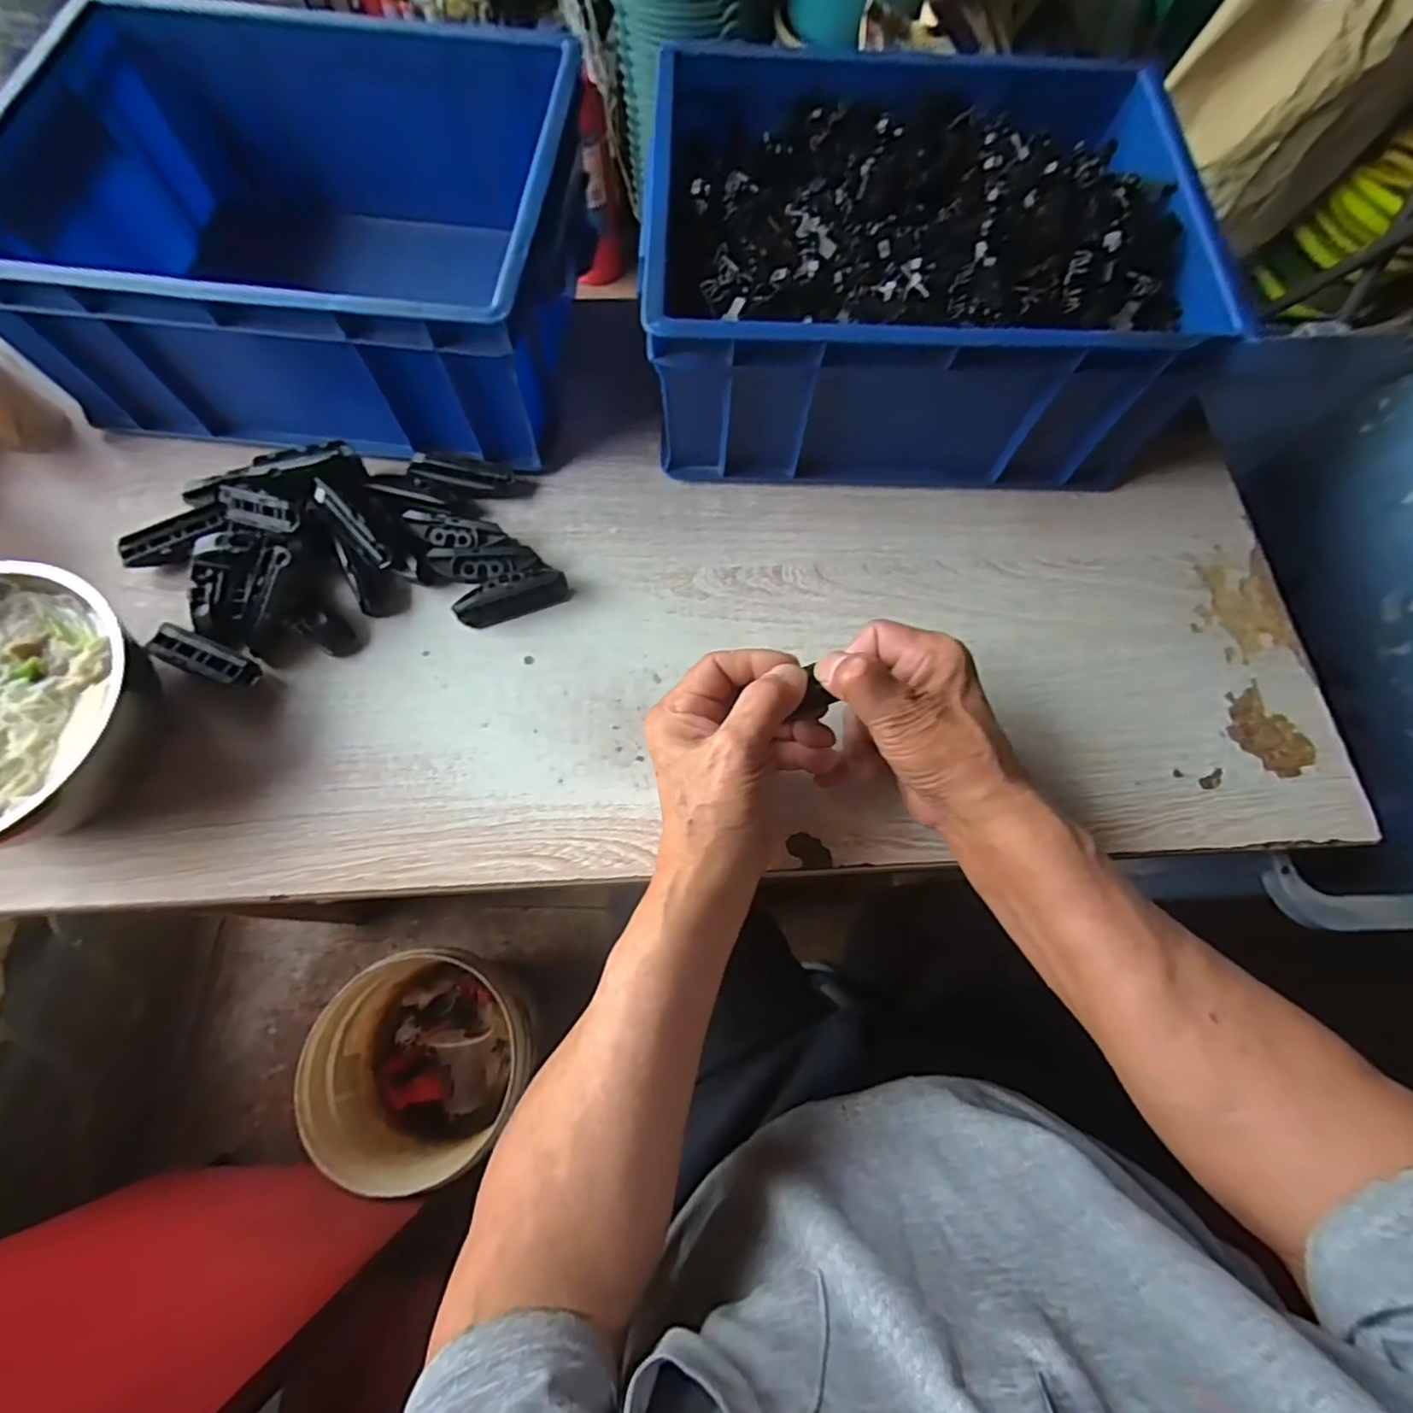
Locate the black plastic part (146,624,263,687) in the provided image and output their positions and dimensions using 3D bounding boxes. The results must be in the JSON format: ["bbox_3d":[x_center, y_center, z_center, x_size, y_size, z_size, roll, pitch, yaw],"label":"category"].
[{"bbox_3d":[-0.306,-0.029,0.391,0.069,0.018,0.021,22,71,6],"label":"black plastic part"}]

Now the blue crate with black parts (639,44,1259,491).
[{"bbox_3d":[0.135,-0.294,0.447,0.332,0.134,0.255,2,70,-1],"label":"blue crate with black parts"}]

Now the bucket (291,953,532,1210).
[{"bbox_3d":[-0.374,0.480,0.892,0.238,0.260,0.265,3,70,-1],"label":"bucket"}]

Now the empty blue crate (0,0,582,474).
[{"bbox_3d":[-0.260,-0.325,0.444,0.339,0.130,0.279,8,70,1],"label":"empty blue crate"}]

